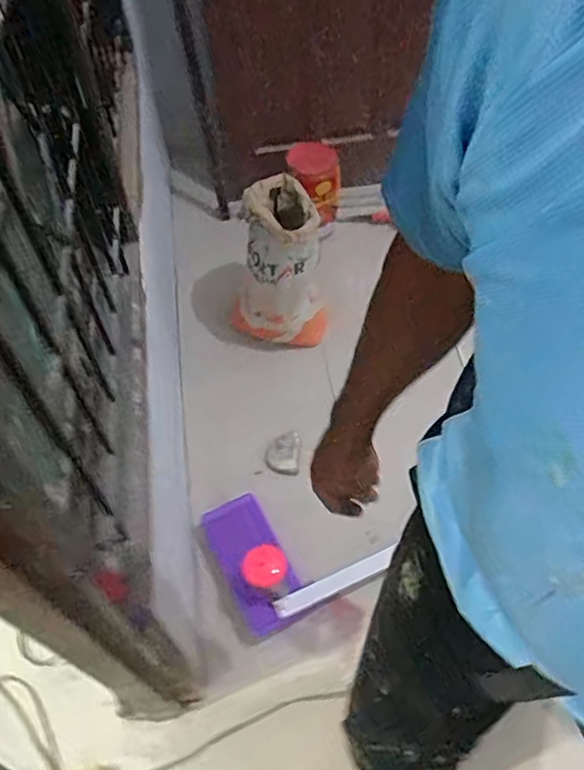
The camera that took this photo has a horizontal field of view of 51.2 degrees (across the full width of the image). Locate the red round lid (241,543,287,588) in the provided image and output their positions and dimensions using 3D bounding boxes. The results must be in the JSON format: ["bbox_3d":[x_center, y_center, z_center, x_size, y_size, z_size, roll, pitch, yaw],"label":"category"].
[{"bbox_3d":[-0.053,0.344,1.160,0.082,0.022,0.070,-19,56,-15],"label":"red round lid"}]

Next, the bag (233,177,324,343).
[{"bbox_3d":[-0.025,-0.281,1.550,0.223,0.404,0.251,3,54,4],"label":"bag"}]

